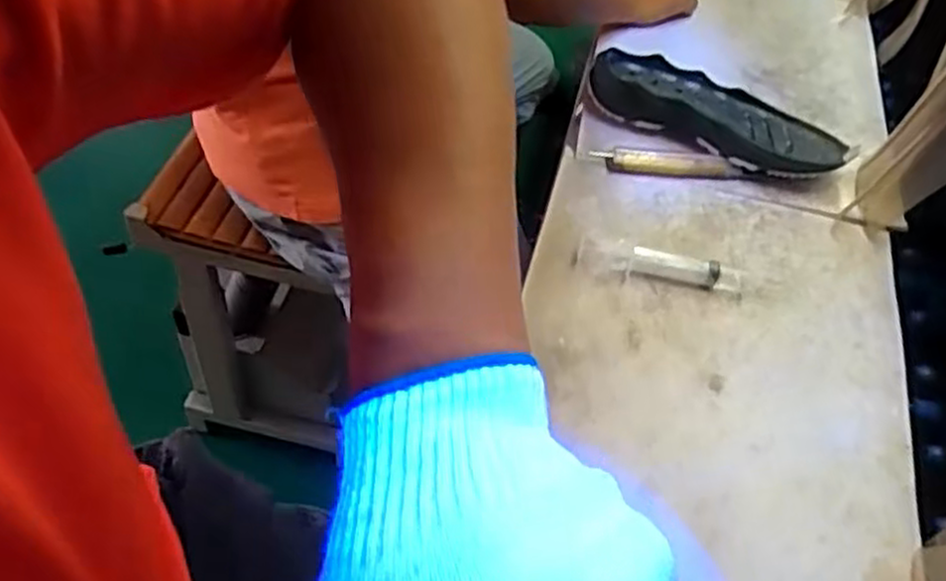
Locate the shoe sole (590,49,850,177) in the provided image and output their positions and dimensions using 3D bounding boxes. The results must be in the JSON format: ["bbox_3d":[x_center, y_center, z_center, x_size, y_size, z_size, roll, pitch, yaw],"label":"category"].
[{"bbox_3d":[0.228,-0.166,0.742,0.240,0.036,0.096,21,52,10],"label":"shoe sole"}]

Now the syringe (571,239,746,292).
[{"bbox_3d":[0.149,-0.019,0.628,0.134,0.020,0.023,9,51,1],"label":"syringe"}]

